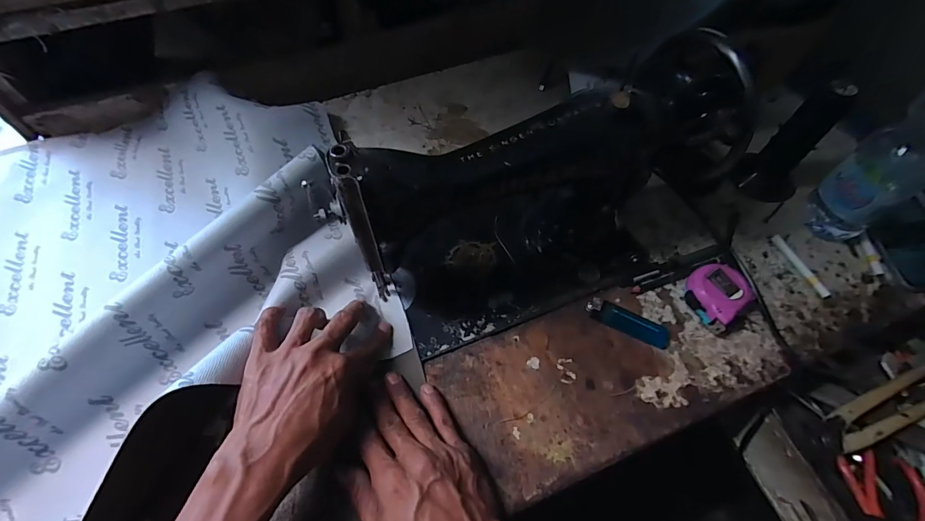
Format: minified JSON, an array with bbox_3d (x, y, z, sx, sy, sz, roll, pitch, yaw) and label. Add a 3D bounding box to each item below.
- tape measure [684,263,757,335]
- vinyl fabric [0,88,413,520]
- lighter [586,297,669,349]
[{"bbox_3d":[0.270,0.035,0.425,0.059,0.035,0.065,-29,66,-17],"label":"tape measure"},{"bbox_3d":[-0.362,0.007,0.414,0.531,0.094,0.545,-34,67,-19],"label":"vinyl fabric"},{"bbox_3d":[0.173,0.064,0.422,0.085,0.009,0.023,25,62,11],"label":"lighter"}]

